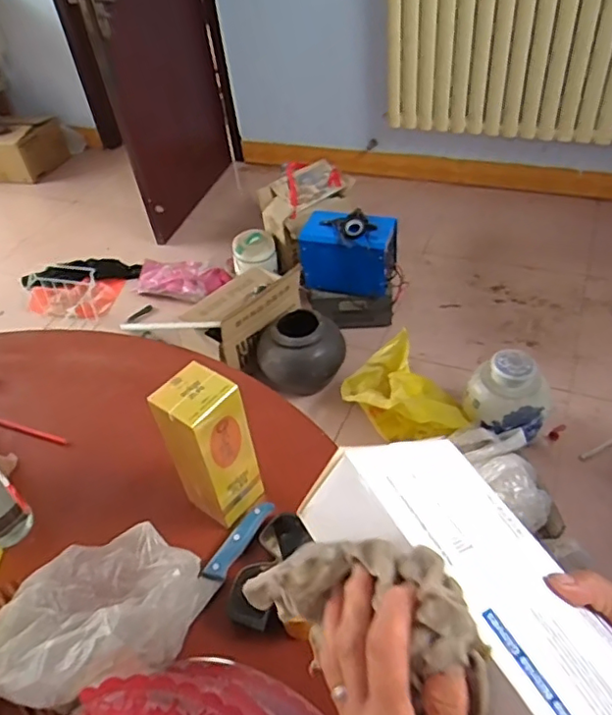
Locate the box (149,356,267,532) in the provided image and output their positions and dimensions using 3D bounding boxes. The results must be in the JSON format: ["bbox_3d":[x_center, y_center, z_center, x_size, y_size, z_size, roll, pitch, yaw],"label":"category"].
[{"bbox_3d":[-0.112,0.110,0.701,0.073,0.206,0.078,24,52,28],"label":"box"}]

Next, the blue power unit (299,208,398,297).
[{"bbox_3d":[0.144,-0.356,1.951,0.287,0.226,0.191,14,48,21],"label":"blue power unit"}]

